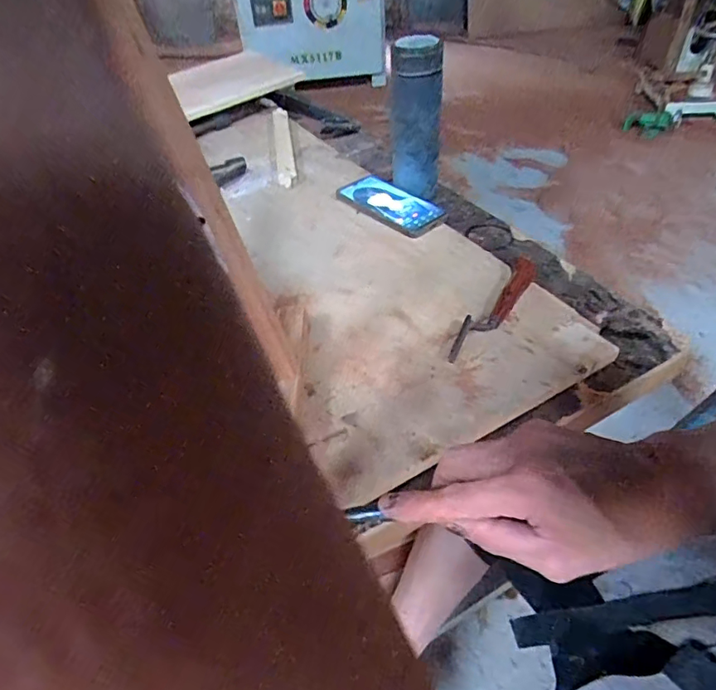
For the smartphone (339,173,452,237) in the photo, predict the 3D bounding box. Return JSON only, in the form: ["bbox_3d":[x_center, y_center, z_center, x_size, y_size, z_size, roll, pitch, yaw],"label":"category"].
[{"bbox_3d":[0.048,-0.210,0.740,0.084,0.011,0.171,-32,50,-27],"label":"smartphone"}]

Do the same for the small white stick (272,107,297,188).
[{"bbox_3d":[-0.134,-0.362,0.906,0.031,0.014,0.287,-8,43,-4],"label":"small white stick"}]

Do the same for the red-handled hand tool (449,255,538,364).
[{"bbox_3d":[0.159,-0.050,0.563,0.033,0.021,0.214,28,52,30],"label":"red-handled hand tool"}]

